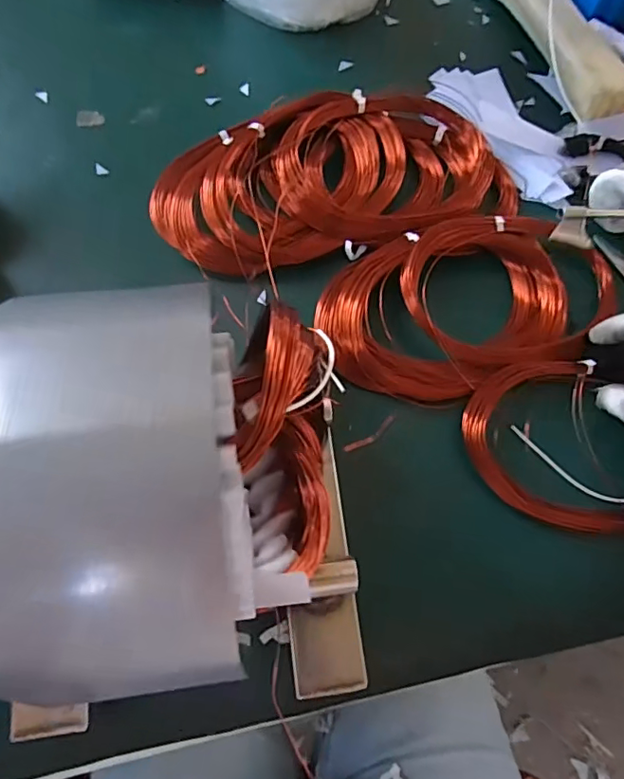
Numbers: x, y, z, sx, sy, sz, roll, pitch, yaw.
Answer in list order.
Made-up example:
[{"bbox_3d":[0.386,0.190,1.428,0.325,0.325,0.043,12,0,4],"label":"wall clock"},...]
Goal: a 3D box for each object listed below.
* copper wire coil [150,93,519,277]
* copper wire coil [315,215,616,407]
[{"bbox_3d":[0.017,-0.158,0.397,0.261,0.034,0.119,-12,70,-7],"label":"copper wire coil"},{"bbox_3d":[0.109,-0.061,0.365,0.209,0.025,0.125,-11,70,-6],"label":"copper wire coil"}]

